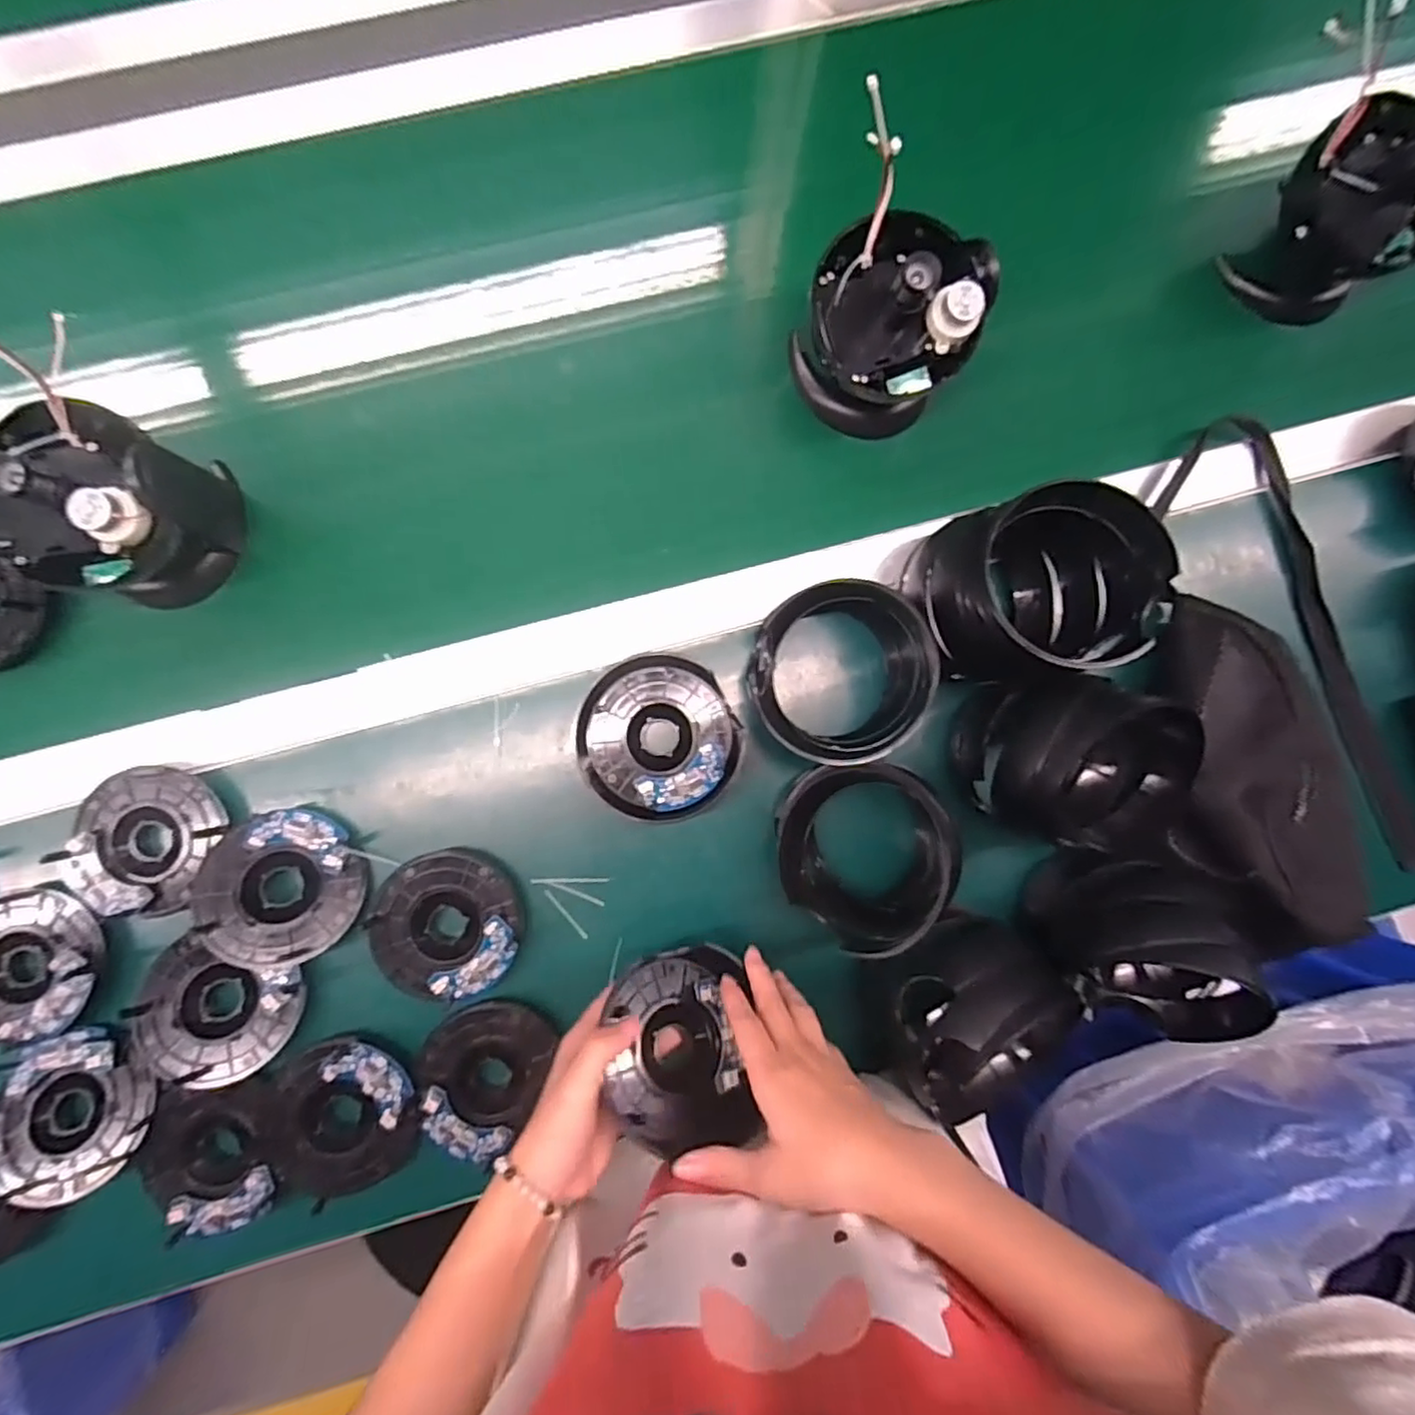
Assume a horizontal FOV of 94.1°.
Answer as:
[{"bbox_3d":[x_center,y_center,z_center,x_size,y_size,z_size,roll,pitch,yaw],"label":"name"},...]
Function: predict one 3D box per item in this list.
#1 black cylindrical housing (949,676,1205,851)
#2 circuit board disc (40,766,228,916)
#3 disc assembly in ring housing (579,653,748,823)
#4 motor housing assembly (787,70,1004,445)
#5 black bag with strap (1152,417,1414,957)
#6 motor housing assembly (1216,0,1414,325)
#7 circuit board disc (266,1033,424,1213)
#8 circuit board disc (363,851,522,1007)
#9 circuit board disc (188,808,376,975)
[{"bbox_3d":[0.248,0.040,0.445,0.137,0.092,0.104,14,88,-3],"label":"black cylindrical housing"},{"bbox_3d":[-0.388,0.090,0.452,0.090,0.022,0.100,25,88,-3],"label":"circuit board disc"},{"bbox_3d":[-0.033,0.023,0.469,0.108,0.039,0.112,0,89,-4],"label":"disc assembly in ring housing"},{"bbox_3d":[0.127,-0.282,0.455,0.117,0.115,0.145,19,97,-4],"label":"motor housing assembly"},{"bbox_3d":[0.412,-0.033,0.468,0.224,0.077,0.369,-12,90,-4],"label":"black bag with strap"},{"bbox_3d":[0.466,-0.363,0.489,0.100,0.132,0.104,-16,90,-4],"label":"motor housing assembly"},{"bbox_3d":[-0.252,0.282,0.447,0.103,0.013,0.099,0,89,-4],"label":"circuit board disc"},{"bbox_3d":[-0.184,0.152,0.461,0.099,0.019,0.098,0,89,-4],"label":"circuit board disc"},{"bbox_3d":[-0.294,0.125,0.453,0.102,0.016,0.100,2,81,-11],"label":"circuit board disc"}]

